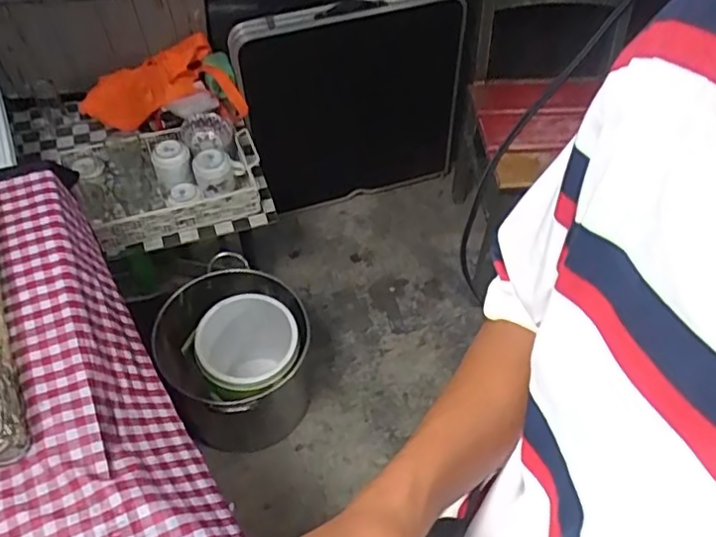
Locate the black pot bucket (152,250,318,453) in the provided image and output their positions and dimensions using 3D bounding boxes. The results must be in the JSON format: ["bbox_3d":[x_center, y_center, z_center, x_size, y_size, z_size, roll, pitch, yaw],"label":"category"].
[{"bbox_3d":[-0.279,0.208,1.439,0.316,0.292,0.344,1,54,-2],"label":"black pot bucket"}]

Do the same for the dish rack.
[{"bbox_3d":[-0.413,-0.222,1.352,0.386,0.113,0.265,-16,56,-14],"label":"dish rack"}]

